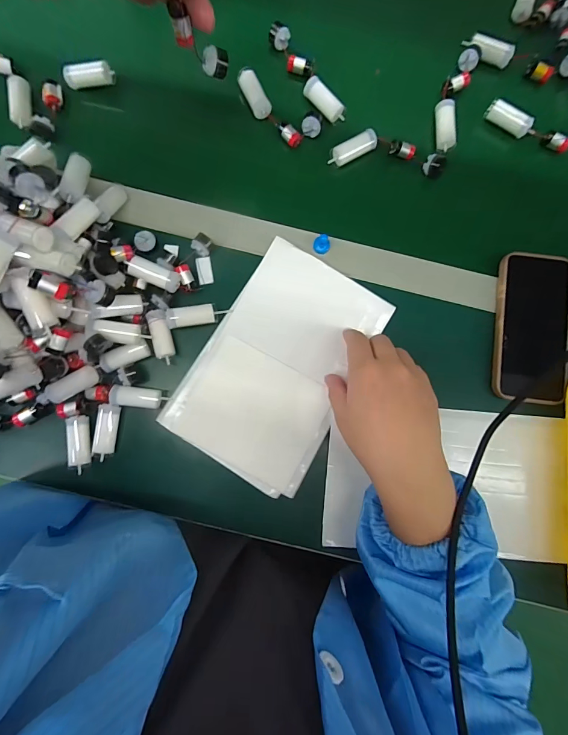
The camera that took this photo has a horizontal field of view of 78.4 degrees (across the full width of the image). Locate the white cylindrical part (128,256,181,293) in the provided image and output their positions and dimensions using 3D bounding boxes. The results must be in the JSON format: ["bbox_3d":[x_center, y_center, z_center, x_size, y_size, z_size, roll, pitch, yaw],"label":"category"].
[{"bbox_3d":[-0.132,-0.095,0.358,0.050,0.021,0.022,23,85,1],"label":"white cylindrical part"}]

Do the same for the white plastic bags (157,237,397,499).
[{"bbox_3d":[-0.005,-0.001,0.375,0.153,0.024,0.237,32,84,-2],"label":"white plastic bags"}]

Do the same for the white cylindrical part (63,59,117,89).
[{"bbox_3d":[-0.218,-0.325,0.387,0.052,0.021,0.016,-6,85,-2],"label":"white cylindrical part"}]

